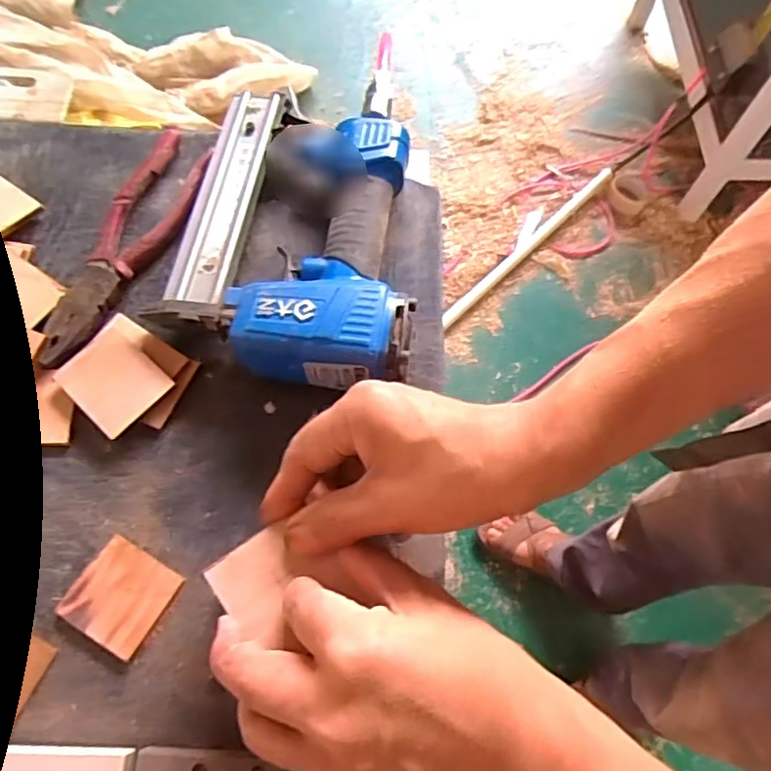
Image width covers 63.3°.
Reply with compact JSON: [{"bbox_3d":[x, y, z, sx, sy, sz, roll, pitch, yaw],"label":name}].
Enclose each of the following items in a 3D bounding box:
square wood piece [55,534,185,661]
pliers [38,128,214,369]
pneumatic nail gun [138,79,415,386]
[{"bbox_3d":[-0.150,0.120,0.356,0.051,0.007,0.051,29,69,10],"label":"square wood piece"},{"bbox_3d":[-0.178,-0.096,0.437,0.048,0.016,0.192,18,68,6],"label":"pliers"},{"bbox_3d":[-0.059,-0.115,0.421,0.158,0.048,0.229,6,67,1],"label":"pneumatic nail gun"}]

